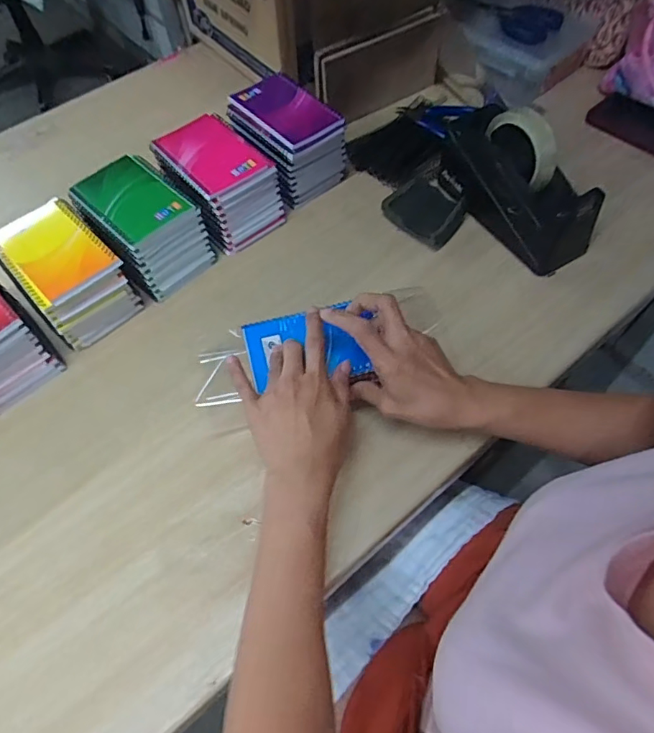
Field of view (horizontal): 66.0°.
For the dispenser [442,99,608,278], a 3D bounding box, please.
[{"bbox_3d":[0.223,-0.225,0.591,0.077,0.106,0.212,-28,63,-12],"label":"dispenser"}]

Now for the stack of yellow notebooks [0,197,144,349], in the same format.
[{"bbox_3d":[-0.287,-0.100,0.562,0.097,0.096,0.130,-40,65,-19],"label":"stack of yellow notebooks"}]

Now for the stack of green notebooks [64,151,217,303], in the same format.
[{"bbox_3d":[-0.216,-0.165,0.595,0.099,0.099,0.134,-41,65,-19],"label":"stack of green notebooks"}]

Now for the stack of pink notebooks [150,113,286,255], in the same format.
[{"bbox_3d":[-0.131,-0.228,0.628,0.107,0.098,0.134,-32,63,-15],"label":"stack of pink notebooks"}]

